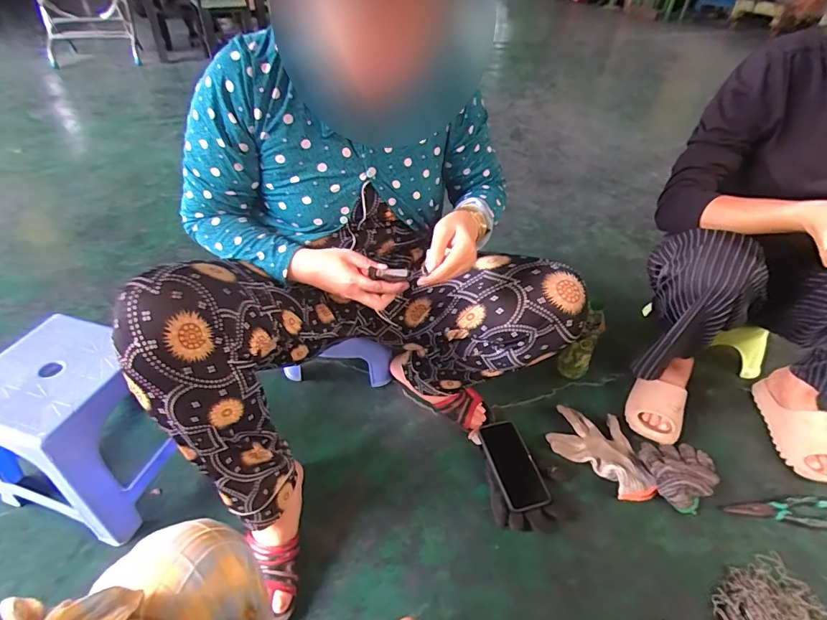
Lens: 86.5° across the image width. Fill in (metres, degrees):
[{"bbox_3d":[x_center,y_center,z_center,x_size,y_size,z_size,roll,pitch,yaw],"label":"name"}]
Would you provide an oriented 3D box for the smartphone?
[{"bbox_3d":[0.191,0.296,0.848,0.079,0.012,0.172,-16,49,-6],"label":"smartphone"}]

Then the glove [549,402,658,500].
[{"bbox_3d":[0.364,0.281,0.873,0.158,0.030,0.196,-4,39,-10],"label":"glove"}]

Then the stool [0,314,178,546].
[{"bbox_3d":[-0.552,0.186,0.732,0.230,0.226,0.219,13,40,11],"label":"stool"}]

